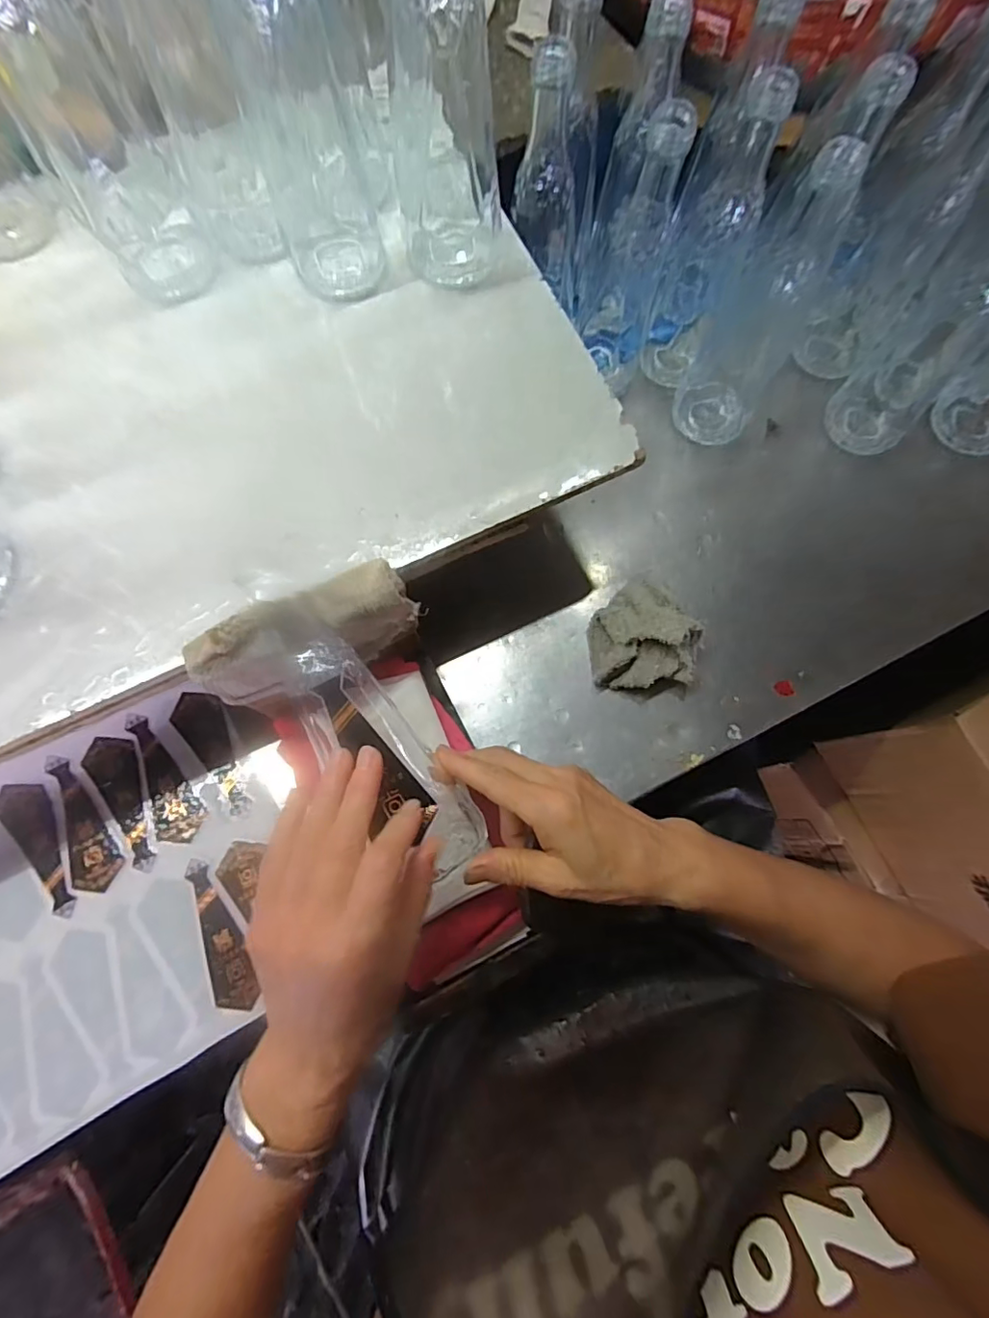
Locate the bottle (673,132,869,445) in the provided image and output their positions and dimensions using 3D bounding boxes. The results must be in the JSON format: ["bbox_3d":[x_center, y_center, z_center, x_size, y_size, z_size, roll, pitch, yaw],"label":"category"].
[{"bbox_3d":[0.203,-0.253,0.408,0.067,0.206,0.081,31,81,4],"label":"bottle"}]

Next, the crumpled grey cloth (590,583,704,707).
[{"bbox_3d":[0.118,-0.018,0.434,0.081,0.046,0.088,-4,80,-2],"label":"crumpled grey cloth"}]

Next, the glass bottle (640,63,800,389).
[{"bbox_3d":[0.163,-0.313,0.422,0.062,0.199,0.065,33,81,4],"label":"glass bottle"}]

